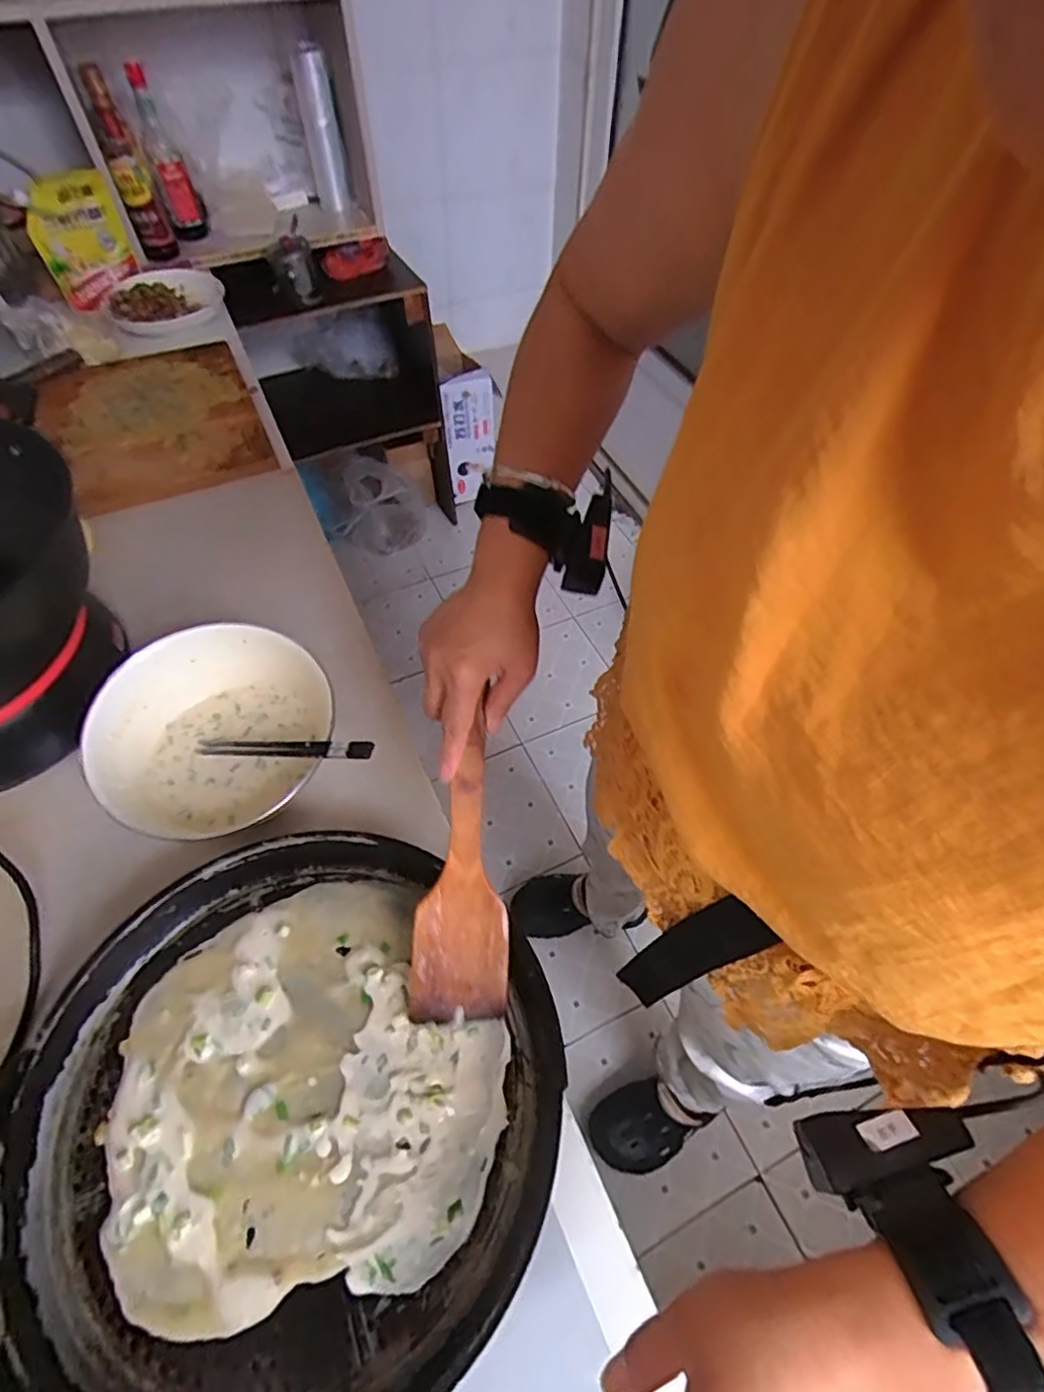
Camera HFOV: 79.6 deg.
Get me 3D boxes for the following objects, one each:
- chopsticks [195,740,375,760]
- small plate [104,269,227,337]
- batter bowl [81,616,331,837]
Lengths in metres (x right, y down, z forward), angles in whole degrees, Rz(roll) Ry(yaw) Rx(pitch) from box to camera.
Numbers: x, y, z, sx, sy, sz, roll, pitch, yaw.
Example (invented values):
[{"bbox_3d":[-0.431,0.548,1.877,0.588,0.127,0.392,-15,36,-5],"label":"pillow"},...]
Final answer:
[{"bbox_3d":[-0.211,0.046,0.545,0.204,0.011,0.015,-2,52,27],"label":"chopsticks"},{"bbox_3d":[-0.635,-0.700,1.113,0.201,0.035,0.191,-25,59,-17],"label":"small plate"},{"bbox_3d":[-0.276,0.030,0.572,0.193,0.094,0.163,-33,62,-21],"label":"batter bowl"}]

